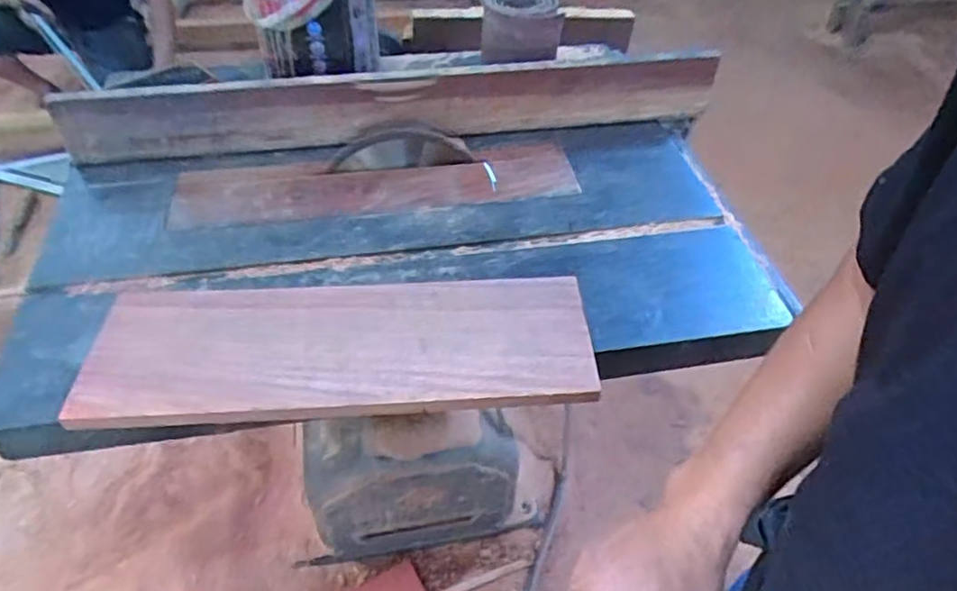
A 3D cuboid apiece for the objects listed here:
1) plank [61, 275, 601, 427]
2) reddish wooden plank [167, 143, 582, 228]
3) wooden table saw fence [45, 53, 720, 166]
[{"bbox_3d":[-0.129,0.044,0.654,0.473,0.027,0.167,-1,45,-6],"label":"plank"},{"bbox_3d":[-0.126,-0.146,0.866,0.517,0.022,0.117,-6,46,-10],"label":"reddish wooden plank"},{"bbox_3d":[-0.099,-0.272,0.914,0.888,0.110,0.052,-7,43,-11],"label":"wooden table saw fence"}]

